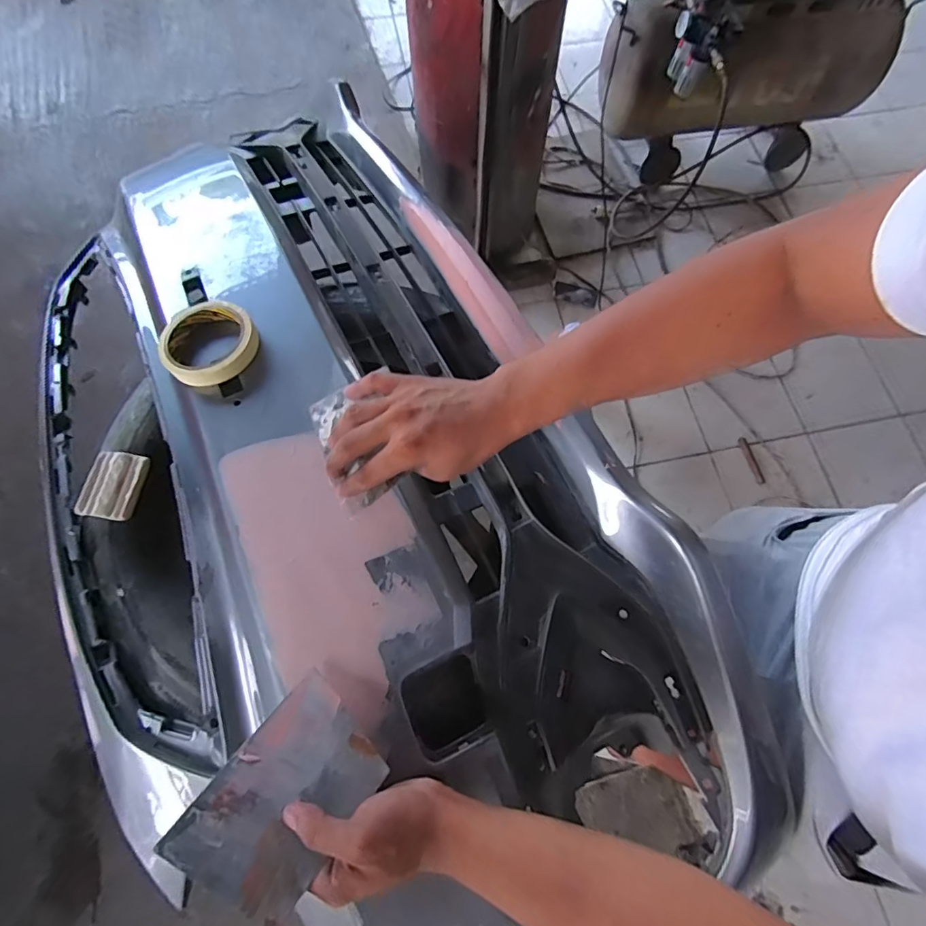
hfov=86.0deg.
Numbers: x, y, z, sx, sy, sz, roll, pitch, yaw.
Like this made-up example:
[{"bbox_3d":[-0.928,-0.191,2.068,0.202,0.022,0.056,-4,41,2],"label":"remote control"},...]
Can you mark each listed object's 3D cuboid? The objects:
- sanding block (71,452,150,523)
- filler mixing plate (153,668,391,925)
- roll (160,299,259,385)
[{"bbox_3d":[-0.368,0.022,0.520,0.054,0.018,0.071,9,70,3],"label":"sanding block"},{"bbox_3d":[-0.128,0.240,0.361,0.097,0.007,0.137,32,60,17],"label":"filler mixing plate"},{"bbox_3d":[-0.265,-0.125,0.519,0.096,0.024,0.096,0,70,0],"label":"roll"}]

